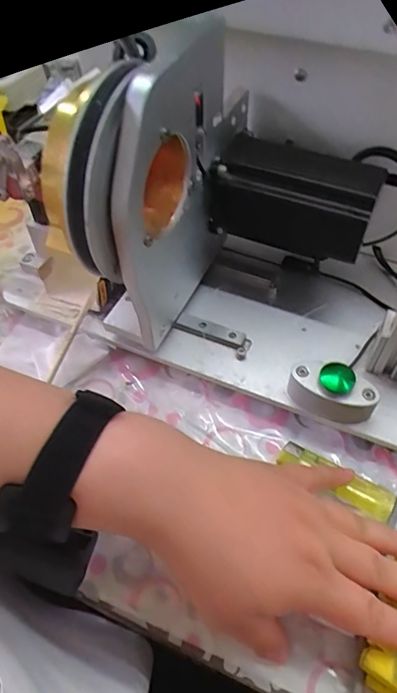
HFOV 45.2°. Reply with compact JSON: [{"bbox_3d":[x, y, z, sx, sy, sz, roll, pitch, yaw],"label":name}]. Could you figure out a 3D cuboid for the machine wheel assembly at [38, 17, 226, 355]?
[{"bbox_3d":[-0.034,-0.091,0.324,0.055,0.193,0.142,24,57,18],"label":"machine wheel assembly"}]

